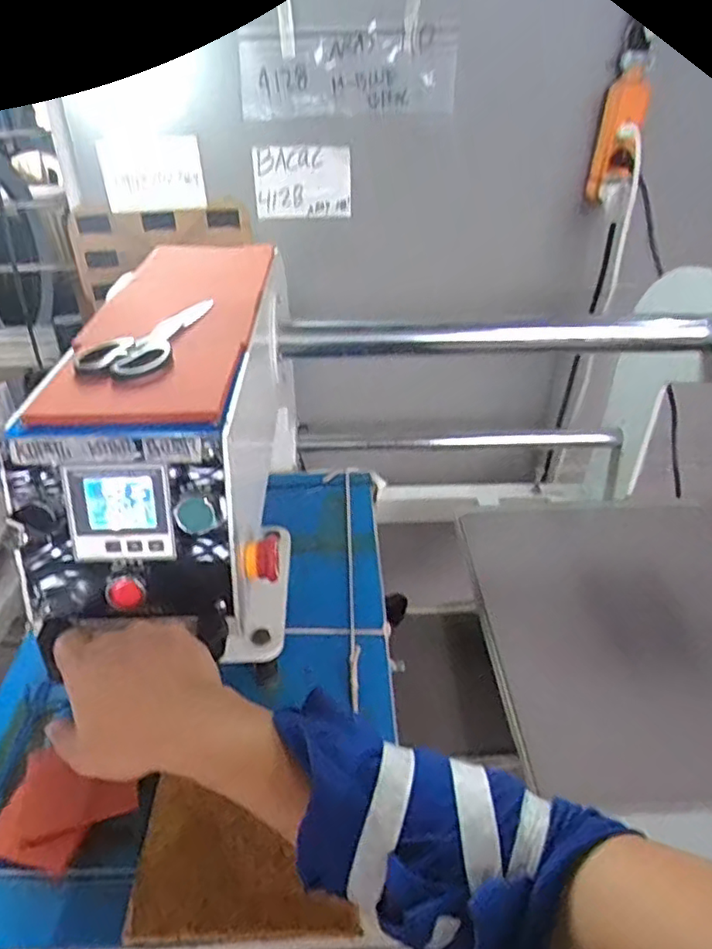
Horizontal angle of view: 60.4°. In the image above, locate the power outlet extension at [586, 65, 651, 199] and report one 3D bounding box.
[{"bbox_3d":[0.387,-0.495,0.903,0.021,0.164,0.077,-16,37,-22],"label":"power outlet extension"}]

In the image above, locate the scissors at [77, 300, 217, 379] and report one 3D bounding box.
[{"bbox_3d":[-0.170,-0.116,0.514,0.063,0.017,0.138,10,35,16],"label":"scissors"}]

